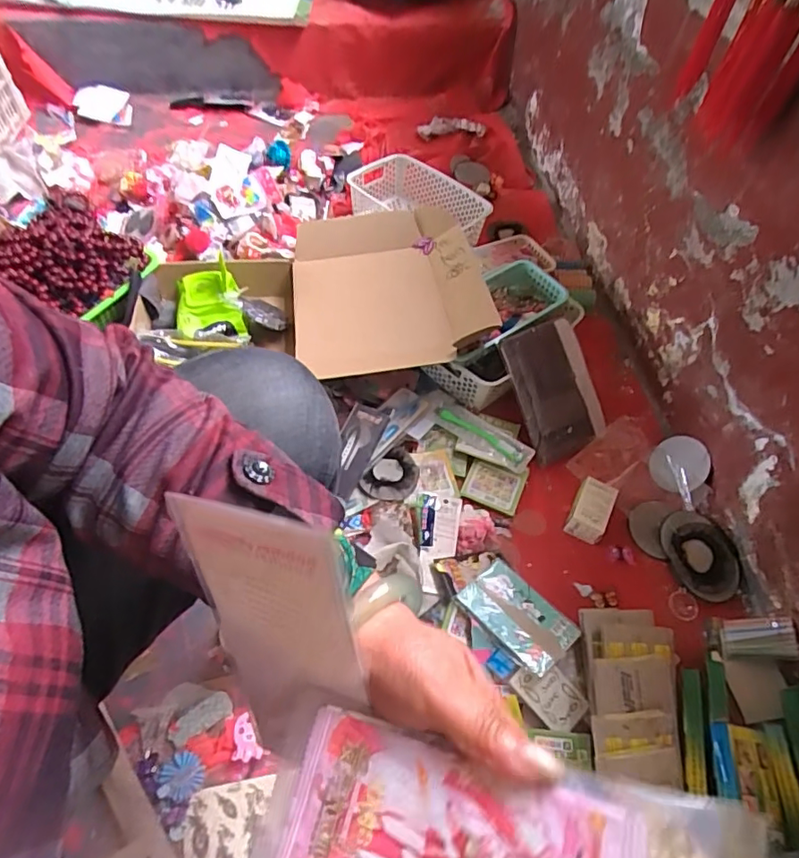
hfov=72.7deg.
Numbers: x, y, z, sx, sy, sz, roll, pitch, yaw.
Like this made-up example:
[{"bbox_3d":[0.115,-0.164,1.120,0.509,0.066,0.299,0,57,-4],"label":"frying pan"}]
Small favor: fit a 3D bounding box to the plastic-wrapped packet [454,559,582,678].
[{"bbox_3d":[0.154,0.243,0.710,0.101,0.008,0.141,-26,50,-35],"label":"plastic-wrapped packet"}]

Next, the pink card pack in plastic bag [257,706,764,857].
[{"bbox_3d":[0.034,0.166,0.214,0.188,0.025,0.068,0,53,19],"label":"pink card pack in plastic bag"}]

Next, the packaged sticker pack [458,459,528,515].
[{"bbox_3d":[0.151,0.090,0.869,0.089,0.014,0.072,20,57,11],"label":"packaged sticker pack"}]

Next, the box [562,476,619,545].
[{"bbox_3d":[0.291,0.125,0.829,0.055,0.054,0.085,26,58,14],"label":"box"}]

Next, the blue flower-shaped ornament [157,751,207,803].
[{"bbox_3d":[-0.254,0.405,0.629,0.050,0.006,0.047,1,55,-2],"label":"blue flower-shaped ornament"}]

